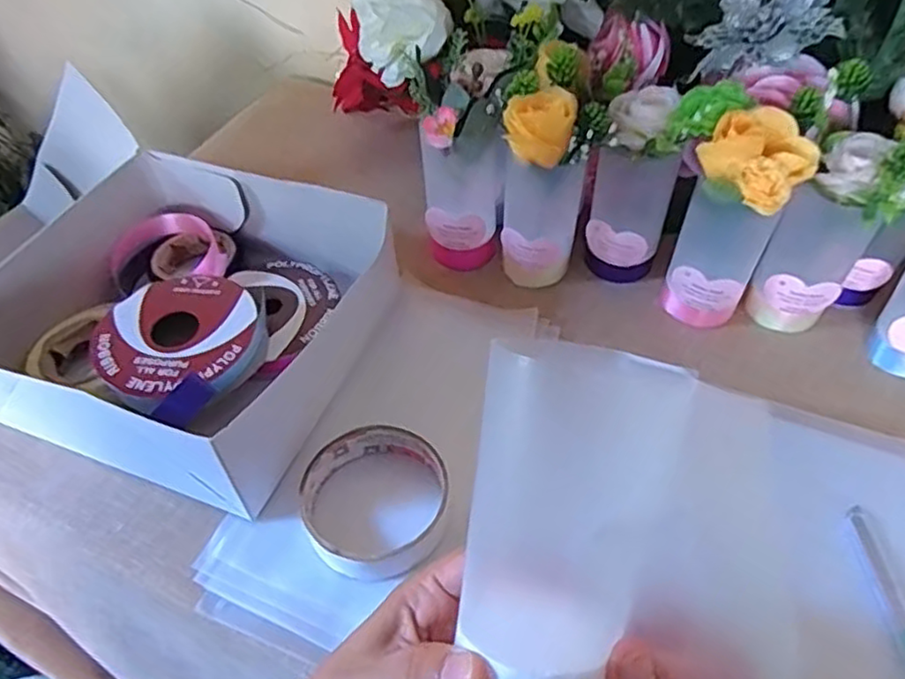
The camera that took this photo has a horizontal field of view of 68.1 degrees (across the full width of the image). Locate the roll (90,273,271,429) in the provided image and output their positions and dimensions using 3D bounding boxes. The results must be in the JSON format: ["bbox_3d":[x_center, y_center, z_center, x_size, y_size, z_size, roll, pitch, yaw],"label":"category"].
[{"bbox_3d":[-0.164,0.004,0.420,0.110,0.031,0.098,31,57,24],"label":"roll"}]

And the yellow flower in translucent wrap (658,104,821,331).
[{"bbox_3d":[0.171,-0.066,0.419,0.055,0.146,0.050,23,54,19],"label":"yellow flower in translucent wrap"}]

